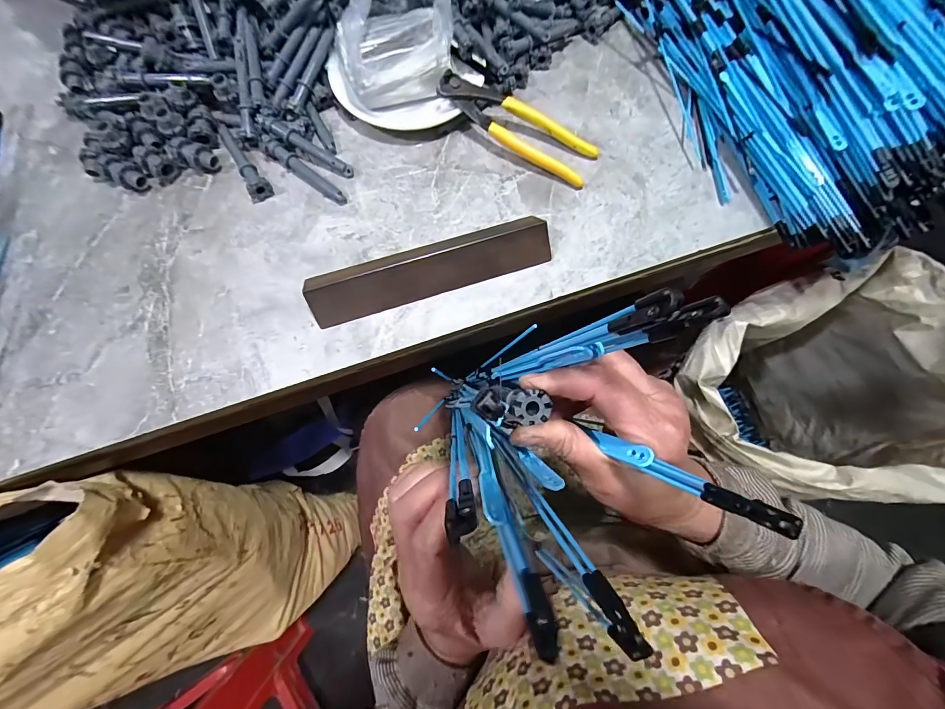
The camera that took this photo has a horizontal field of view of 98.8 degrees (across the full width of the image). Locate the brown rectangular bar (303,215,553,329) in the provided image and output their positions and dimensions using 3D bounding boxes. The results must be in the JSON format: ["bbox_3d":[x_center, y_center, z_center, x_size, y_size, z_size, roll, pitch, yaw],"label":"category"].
[{"bbox_3d":[-0.034,-0.073,0.351,0.213,0.035,0.035,-17,76,-6],"label":"brown rectangular bar"}]

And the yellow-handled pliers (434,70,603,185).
[{"bbox_3d":[0.044,-0.221,0.391,0.161,0.018,0.048,30,73,-4],"label":"yellow-handled pliers"}]

